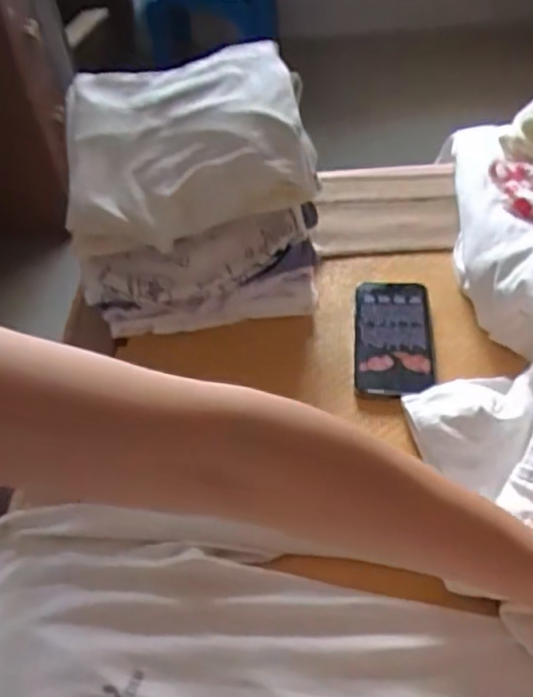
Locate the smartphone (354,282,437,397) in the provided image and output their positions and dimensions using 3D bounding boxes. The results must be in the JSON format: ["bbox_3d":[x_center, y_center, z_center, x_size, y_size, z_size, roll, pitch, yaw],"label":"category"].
[{"bbox_3d":[0.124,-0.014,0.622,0.074,0.012,0.151,2,46,7],"label":"smartphone"}]

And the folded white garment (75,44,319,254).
[{"bbox_3d":[-0.083,-0.205,0.635,0.232,0.088,0.223,-12,47,-4],"label":"folded white garment"}]

